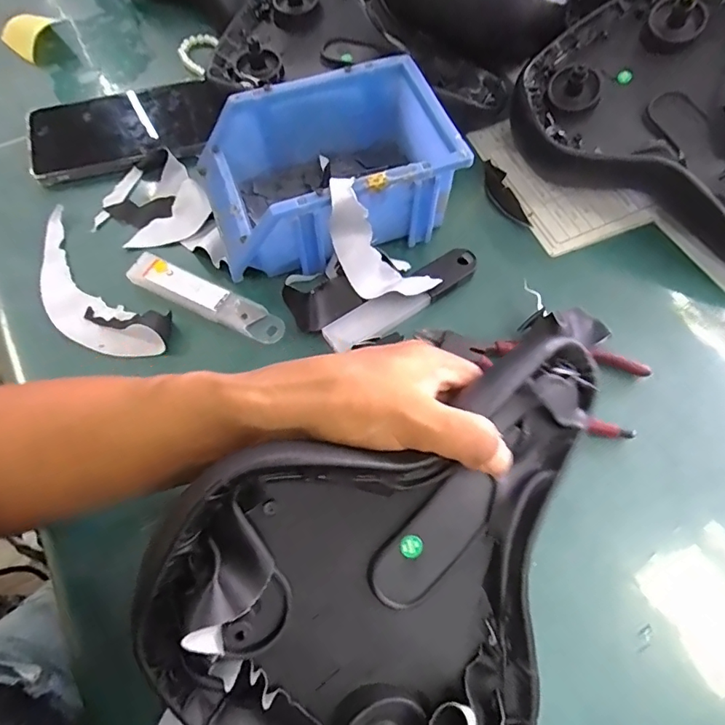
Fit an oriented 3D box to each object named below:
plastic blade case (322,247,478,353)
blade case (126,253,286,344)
[{"bbox_3d":[0.030,-0.046,0.357,0.128,0.018,0.028,-34,69,-14],"label":"plastic blade case"},{"bbox_3d":[-0.117,-0.047,0.362,0.126,0.012,0.026,25,68,11],"label":"blade case"}]

